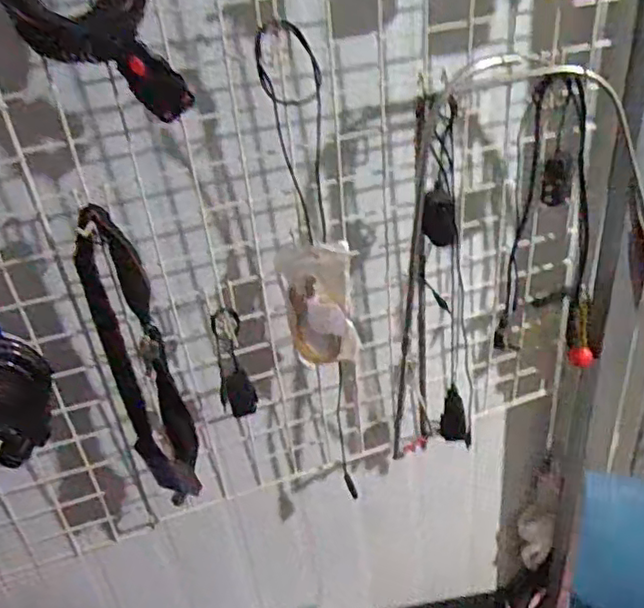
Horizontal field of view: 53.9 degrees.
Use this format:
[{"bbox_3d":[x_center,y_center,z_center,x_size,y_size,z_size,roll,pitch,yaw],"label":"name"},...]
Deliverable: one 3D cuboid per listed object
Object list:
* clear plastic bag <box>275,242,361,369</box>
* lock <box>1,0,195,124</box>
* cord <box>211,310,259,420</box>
[{"bbox_3d":[-0.001,0.003,0.700,0.076,0.149,0.031,-6,32,1],"label":"clear plastic bag"},{"bbox_3d":[-0.174,-0.219,0.480,0.111,0.161,0.042,-10,32,-5],"label":"lock"},{"bbox_3d":[-0.103,0.069,0.724,0.039,0.147,0.025,-12,32,-9],"label":"cord"}]

